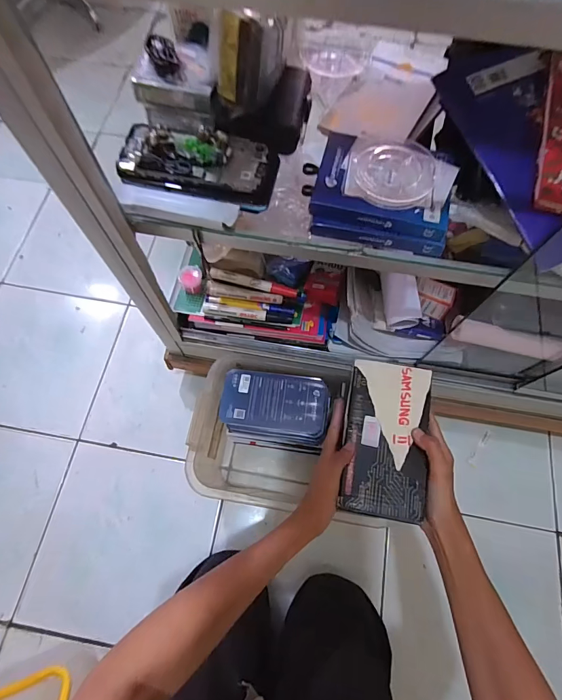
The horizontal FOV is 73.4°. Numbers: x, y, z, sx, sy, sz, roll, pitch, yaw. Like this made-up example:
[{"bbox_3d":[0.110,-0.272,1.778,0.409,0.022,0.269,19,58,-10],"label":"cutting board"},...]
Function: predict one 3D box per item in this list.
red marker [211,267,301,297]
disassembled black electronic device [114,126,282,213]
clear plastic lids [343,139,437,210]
[{"bbox_3d":[-0.042,-0.106,0.613,0.148,0.018,0.020,12,69,4],"label":"red marker"},{"bbox_3d":[-0.087,-0.201,0.398,0.162,0.027,0.076,13,78,0],"label":"disassembled black electronic device"},{"bbox_3d":[0.110,-0.177,0.375,0.084,0.011,0.077,0,69,-1],"label":"clear plastic lids"}]

